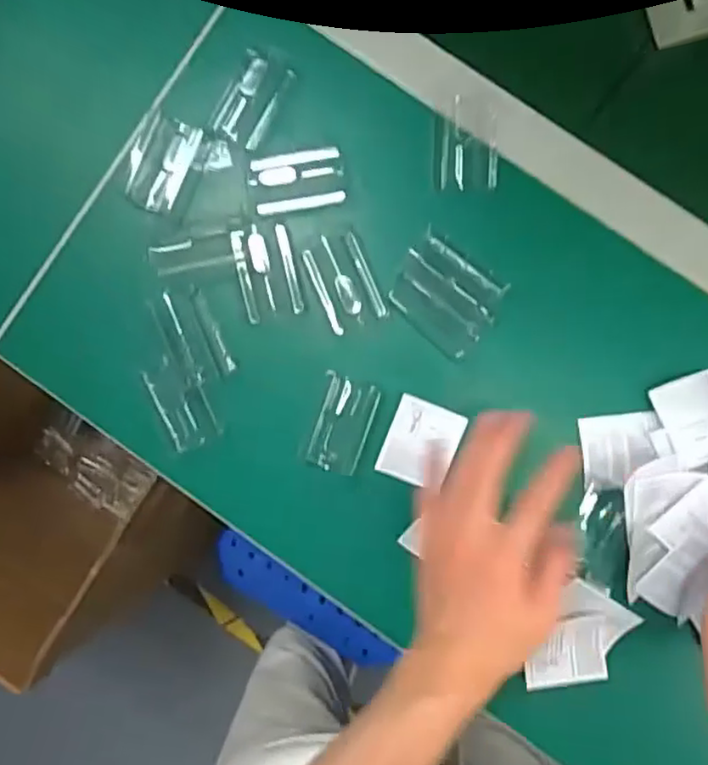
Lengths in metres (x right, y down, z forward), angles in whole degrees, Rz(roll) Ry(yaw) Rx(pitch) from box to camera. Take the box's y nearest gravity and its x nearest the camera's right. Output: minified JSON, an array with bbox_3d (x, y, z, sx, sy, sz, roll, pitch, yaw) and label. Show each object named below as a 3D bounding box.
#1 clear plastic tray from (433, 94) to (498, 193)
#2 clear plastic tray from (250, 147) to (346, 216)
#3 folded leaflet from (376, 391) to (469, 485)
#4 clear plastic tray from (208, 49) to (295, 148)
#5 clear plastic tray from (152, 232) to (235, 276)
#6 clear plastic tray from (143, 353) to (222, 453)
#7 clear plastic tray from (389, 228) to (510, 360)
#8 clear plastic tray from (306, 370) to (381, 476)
[{"bbox_3d":[0.084,-0.179,0.493,0.046,0.009,0.067,3,88,4],"label":"clear plastic tray"},{"bbox_3d":[-0.042,-0.153,0.500,0.068,0.007,0.044,-11,87,4],"label":"clear plastic tray"},{"bbox_3d":[0.051,0.046,0.500,0.053,0.009,0.061,21,90,4],"label":"folded leaflet"},{"bbox_3d":[-0.078,-0.215,0.498,0.040,0.010,0.067,30,90,4],"label":"clear plastic tray"},{"bbox_3d":[-0.119,-0.096,0.491,0.060,0.009,0.020,-13,87,4],"label":"clear plastic tray"},{"bbox_3d":[-0.130,0.016,0.504,0.045,0.013,0.068,-21,95,11],"label":"clear plastic tray"},{"bbox_3d":[0.068,-0.065,0.487,0.076,0.013,0.066,37,91,4],"label":"clear plastic tray"},{"bbox_3d":[-0.008,0.033,0.495,0.040,0.010,0.071,15,97,-15],"label":"clear plastic tray"}]

